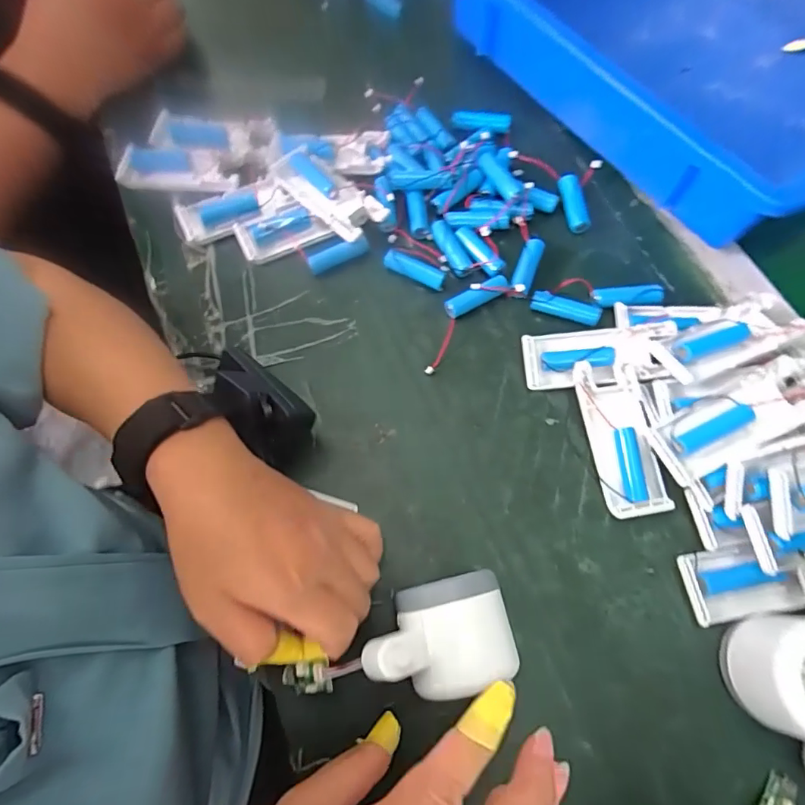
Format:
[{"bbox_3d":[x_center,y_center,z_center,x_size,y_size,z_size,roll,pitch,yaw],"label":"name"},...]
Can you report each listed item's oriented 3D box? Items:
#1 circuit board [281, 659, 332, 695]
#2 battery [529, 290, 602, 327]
[{"bbox_3d":[-0.052,0.150,0.259,0.035,0.007,0.014,-22,66,34],"label":"circuit board"},{"bbox_3d":[0.124,-0.072,0.363,0.051,0.011,0.012,20,71,6],"label":"battery"}]

